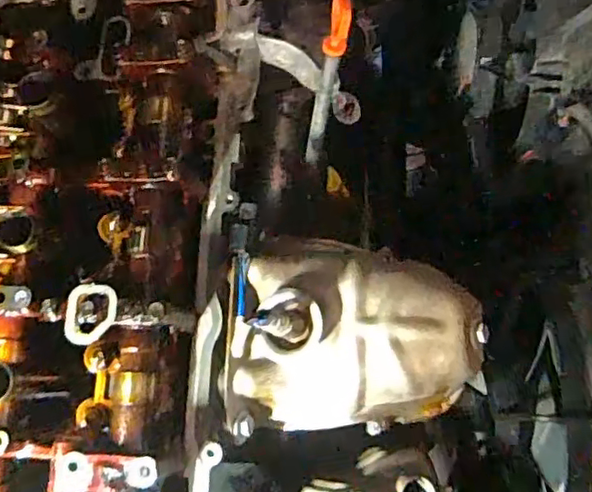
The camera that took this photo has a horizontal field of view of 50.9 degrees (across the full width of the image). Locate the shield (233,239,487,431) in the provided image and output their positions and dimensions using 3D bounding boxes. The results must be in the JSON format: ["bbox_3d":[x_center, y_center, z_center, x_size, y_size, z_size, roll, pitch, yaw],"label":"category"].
[{"bbox_3d":[0.044,0.059,0.436,0.162,0.068,0.138,6,75,2],"label":"shield"}]

